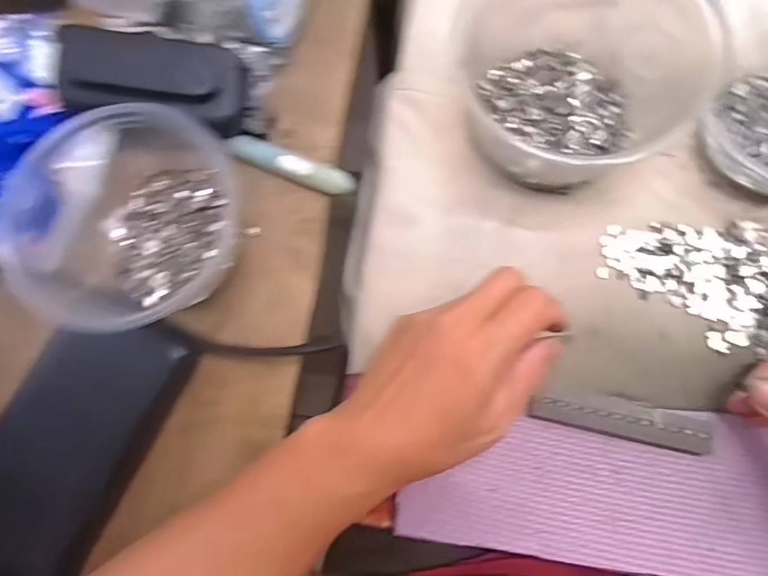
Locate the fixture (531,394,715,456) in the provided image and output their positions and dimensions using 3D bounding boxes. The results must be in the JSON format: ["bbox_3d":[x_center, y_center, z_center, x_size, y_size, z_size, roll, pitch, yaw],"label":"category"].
[{"bbox_3d":[0.136,0.076,0.258,0.098,0.010,0.022,8,81,5],"label":"fixture"}]

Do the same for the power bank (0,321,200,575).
[{"bbox_3d":[-0.167,0.086,0.234,0.071,0.016,0.156,27,82,-9],"label":"power bank"}]

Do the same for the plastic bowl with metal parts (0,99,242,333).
[{"bbox_3d":[-0.141,-0.037,0.242,0.109,0.058,0.115,-1,81,4],"label":"plastic bowl with metal parts"}]

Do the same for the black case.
[{"bbox_3d":[-0.129,-0.119,0.253,0.095,0.025,0.047,6,81,-13],"label":"black case"}]

